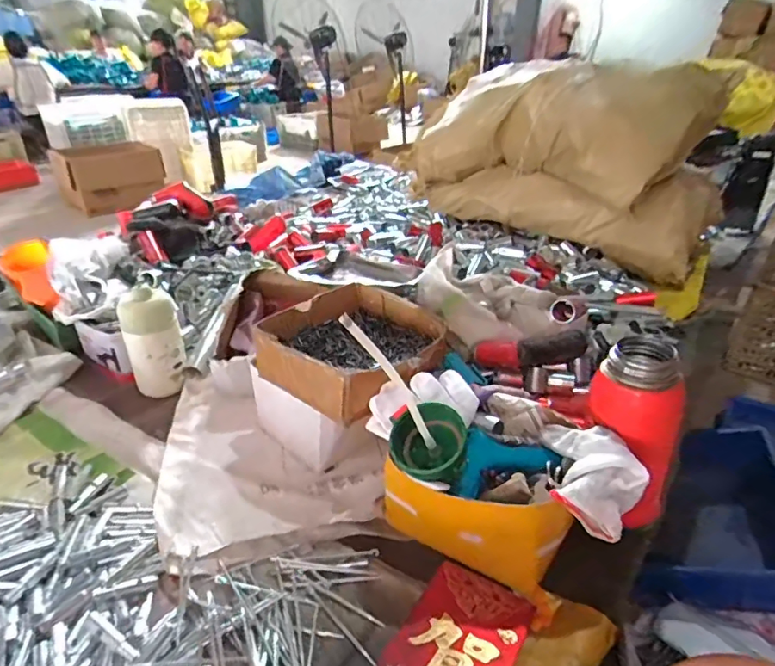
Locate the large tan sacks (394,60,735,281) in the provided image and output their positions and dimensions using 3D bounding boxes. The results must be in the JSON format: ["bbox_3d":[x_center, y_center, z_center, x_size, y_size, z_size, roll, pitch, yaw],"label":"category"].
[{"bbox_3d":[0.339,-0.377,1.082,0.642,0.350,0.200,20,35,30],"label":"large tan sacks"}]

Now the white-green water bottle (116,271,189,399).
[{"bbox_3d":[-0.304,0.007,0.659,0.061,0.135,0.058,14,33,21],"label":"white-green water bottle"}]

